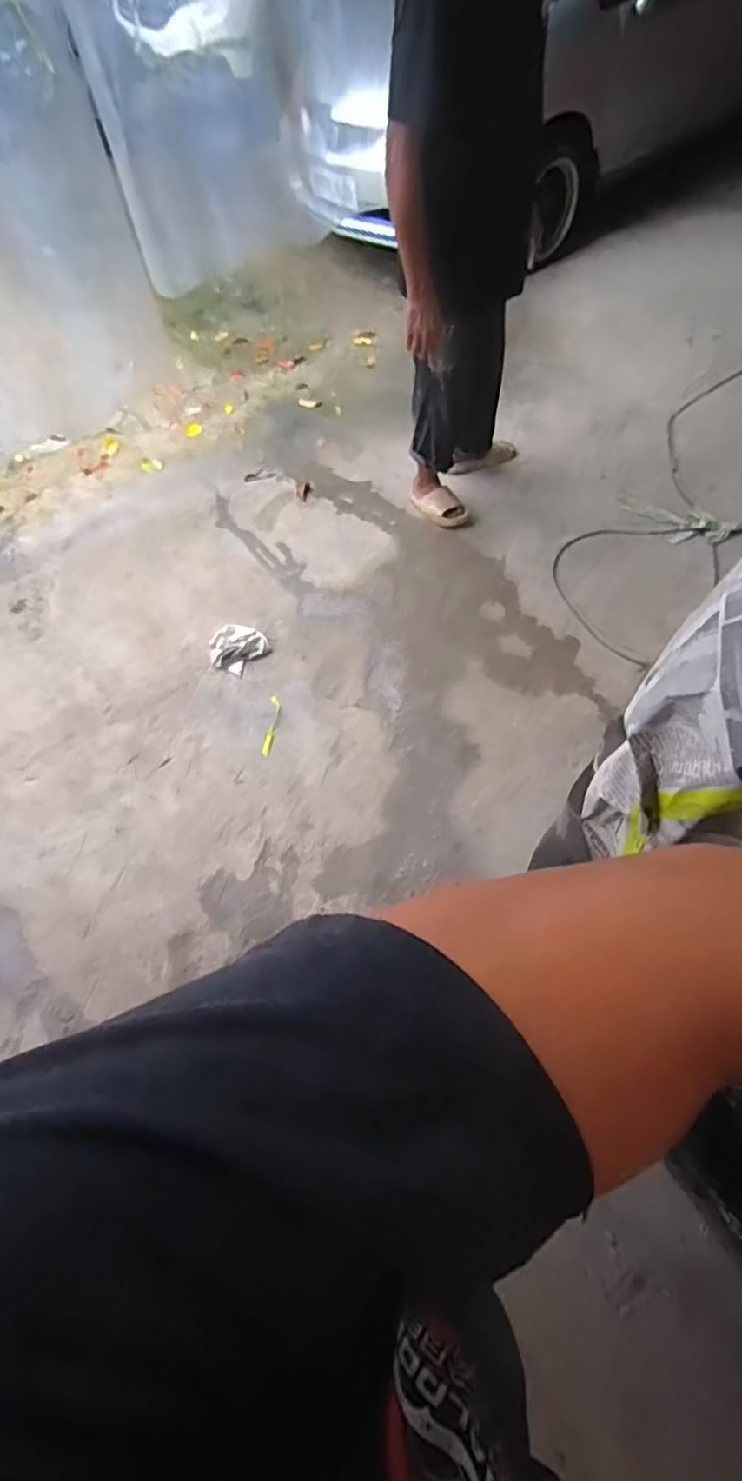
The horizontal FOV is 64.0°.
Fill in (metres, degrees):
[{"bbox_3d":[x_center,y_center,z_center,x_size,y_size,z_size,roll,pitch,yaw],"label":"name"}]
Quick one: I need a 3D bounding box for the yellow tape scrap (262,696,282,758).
[{"bbox_3d":[-0.284,-0.043,1.711,0.035,0.010,0.197,3,61,4],"label":"yellow tape scrap"}]

